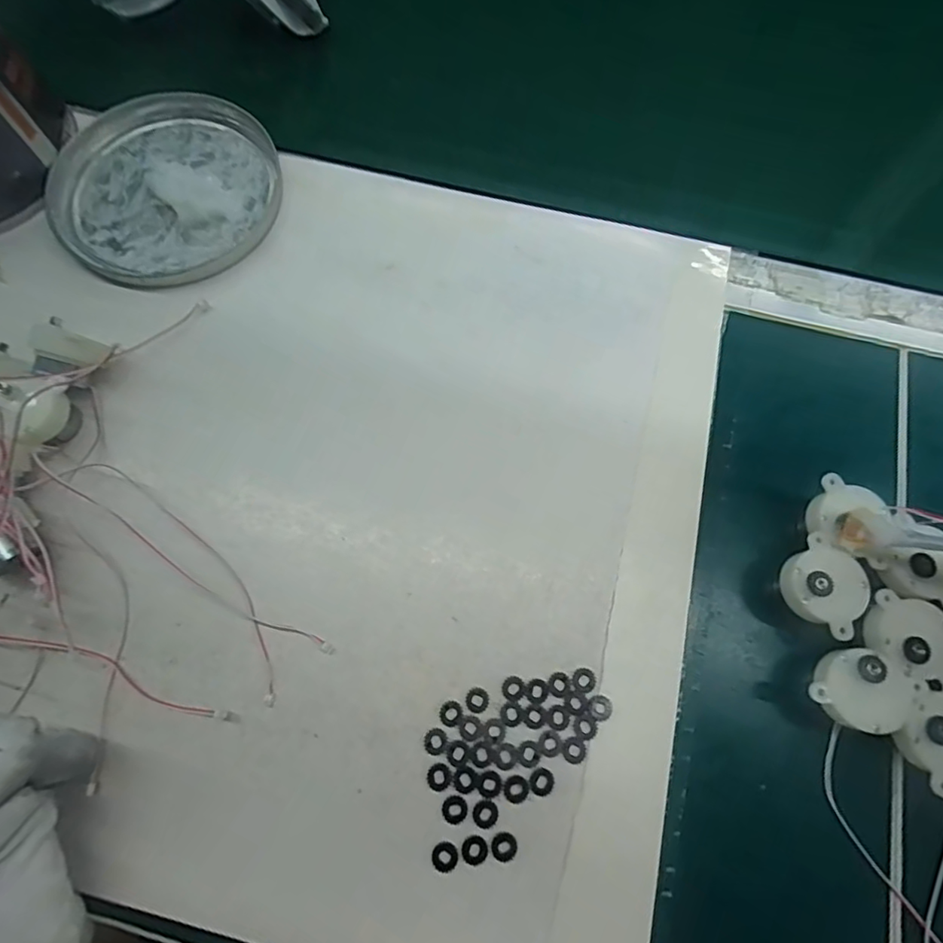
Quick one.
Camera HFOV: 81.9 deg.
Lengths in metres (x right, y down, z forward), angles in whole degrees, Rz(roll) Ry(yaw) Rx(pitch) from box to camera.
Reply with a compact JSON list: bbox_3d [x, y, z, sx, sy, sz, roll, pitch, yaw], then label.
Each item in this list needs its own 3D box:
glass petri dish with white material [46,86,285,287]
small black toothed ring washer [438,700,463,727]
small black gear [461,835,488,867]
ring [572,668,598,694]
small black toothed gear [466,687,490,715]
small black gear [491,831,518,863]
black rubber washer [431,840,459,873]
[{"bbox_3d":[-0.182,-0.172,0.323,0.134,0.013,0.127,0,72,-1],"label":"glass petri dish with white material"},{"bbox_3d":[-0.009,0.106,0.238,0.010,0.004,0.011,0,74,-2],"label":"small black toothed ring washer"},{"bbox_3d":[0.002,0.154,0.220,0.011,0.004,0.011,0,74,-2],"label":"small black gear"},{"bbox_3d":[0.051,0.094,0.243,0.011,0.004,0.010,0,74,-2],"label":"ring"},{"bbox_3d":[0.003,0.101,0.240,0.010,0.004,0.011,0,72,-1],"label":"small black toothed gear"},{"bbox_3d":[0.013,0.153,0.221,0.011,0.004,0.011,0,72,-1],"label":"small black gear"},{"bbox_3d":[-0.011,0.156,0.219,0.011,0.004,0.011,0,72,-1],"label":"black rubber washer"}]

